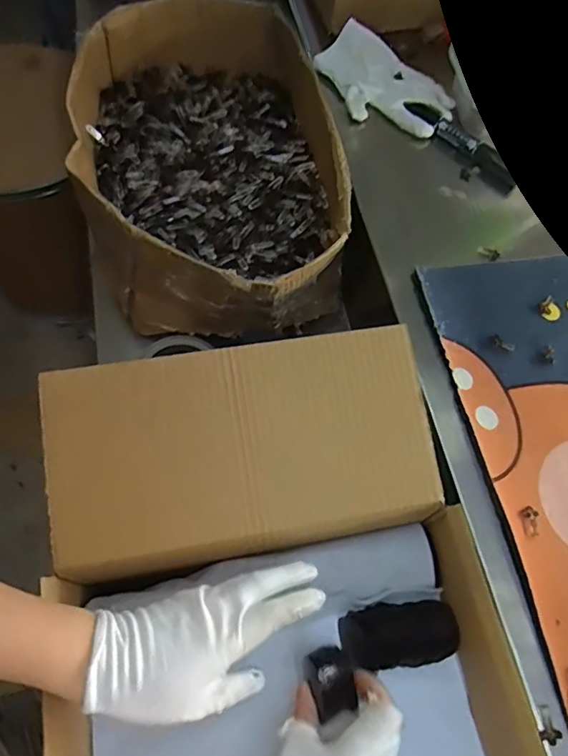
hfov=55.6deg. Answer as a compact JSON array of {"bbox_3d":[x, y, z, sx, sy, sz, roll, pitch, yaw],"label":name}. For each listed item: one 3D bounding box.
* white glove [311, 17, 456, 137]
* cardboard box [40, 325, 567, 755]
[{"bbox_3d":[0.110,-0.340,0.616,0.167,0.029,0.104,38,69,14],"label":"white glove"},{"bbox_3d":[0.029,0.314,0.354,0.325,0.152,0.705,-14,70,-10],"label":"cardboard box"}]

